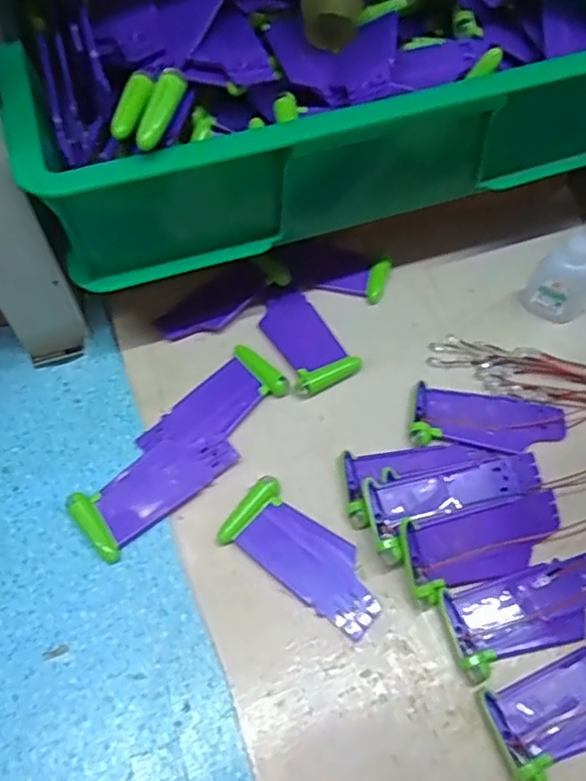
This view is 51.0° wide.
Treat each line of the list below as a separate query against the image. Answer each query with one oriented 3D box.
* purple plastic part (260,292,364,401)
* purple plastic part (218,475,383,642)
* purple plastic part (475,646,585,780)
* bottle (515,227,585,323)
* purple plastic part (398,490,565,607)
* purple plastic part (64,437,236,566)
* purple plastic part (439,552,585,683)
[{"bbox_3d":[0.006,-0.033,0.391,0.042,0.006,0.074,-28,64,-16],"label":"purple plastic part"},{"bbox_3d":[0.007,0.086,0.322,0.090,0.011,0.039,32,64,17],"label":"purple plastic part"},{"bbox_3d":[0.135,0.146,0.285,0.088,0.008,0.041,-17,61,-10],"label":"purple plastic part"},{"bbox_3d":[0.175,-0.086,0.372,0.038,0.102,0.027,36,66,18],"label":"bottle"},{"bbox_3d":[0.099,0.078,0.321,0.089,0.011,0.038,-13,84,-13],"label":"purple plastic part"},{"bbox_3d":[-0.077,0.052,0.343,0.089,0.008,0.039,-38,67,-20],"label":"purple plastic part"},{"bbox_3d":[0.120,0.110,0.307,0.088,0.007,0.039,-14,61,-8],"label":"purple plastic part"}]

